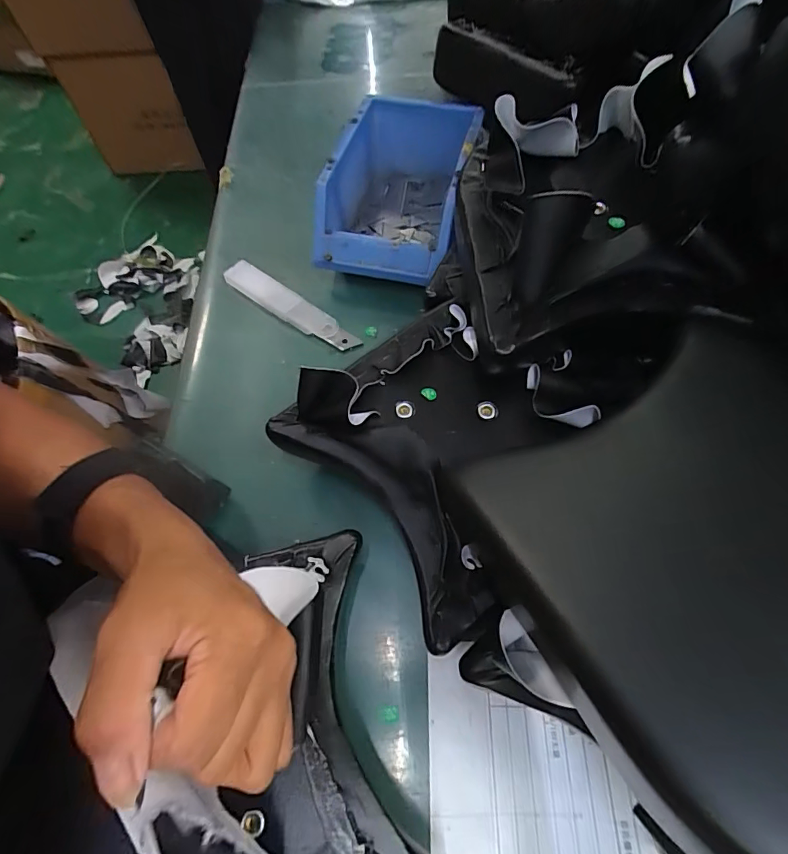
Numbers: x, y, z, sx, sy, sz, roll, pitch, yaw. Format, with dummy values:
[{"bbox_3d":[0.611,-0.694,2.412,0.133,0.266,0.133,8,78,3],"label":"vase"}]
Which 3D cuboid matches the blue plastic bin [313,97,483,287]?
[{"bbox_3d":[0.005,-0.217,0.432,0.119,0.075,0.176,12,63,9],"label":"blue plastic bin"}]

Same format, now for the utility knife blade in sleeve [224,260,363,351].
[{"bbox_3d":[-0.093,-0.108,0.415,0.141,0.015,0.025,34,68,18],"label":"utility knife blade in sleeve"}]

